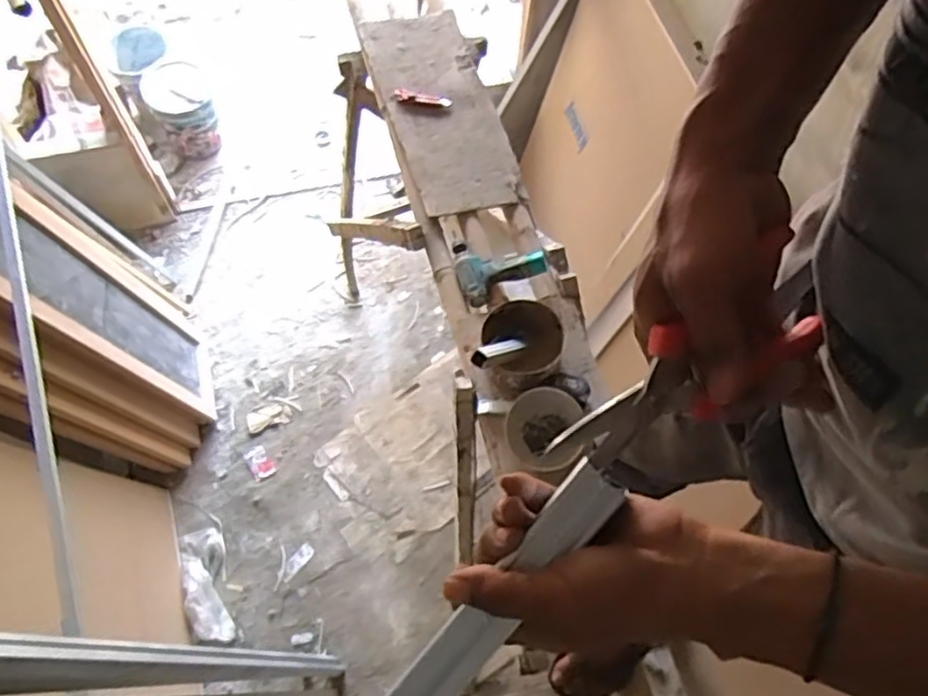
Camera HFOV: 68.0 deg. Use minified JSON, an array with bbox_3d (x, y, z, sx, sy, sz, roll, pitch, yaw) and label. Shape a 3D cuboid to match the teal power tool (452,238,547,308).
[{"bbox_3d":[0.080,-0.203,1.582,0.200,0.053,0.181,-14,65,-9],"label":"teal power tool"}]

